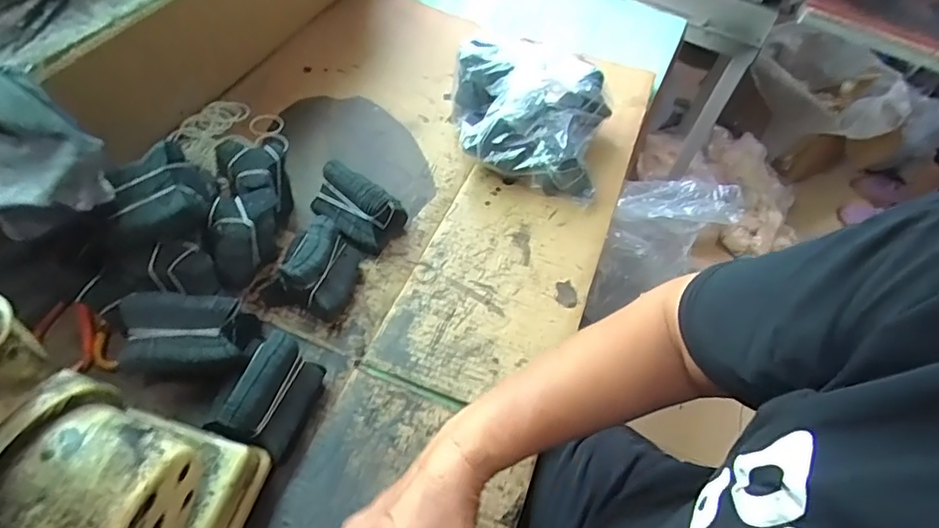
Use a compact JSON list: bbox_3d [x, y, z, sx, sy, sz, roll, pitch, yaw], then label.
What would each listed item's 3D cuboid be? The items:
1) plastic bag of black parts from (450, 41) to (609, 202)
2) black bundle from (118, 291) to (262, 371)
[{"bbox_3d":[0.075,-0.197,0.747,0.216,0.100,0.184,12,52,3],"label":"plastic bag of black parts"},{"bbox_3d":[-0.255,0.066,0.502,0.105,0.063,0.076,-1,53,-11],"label":"black bundle"}]

